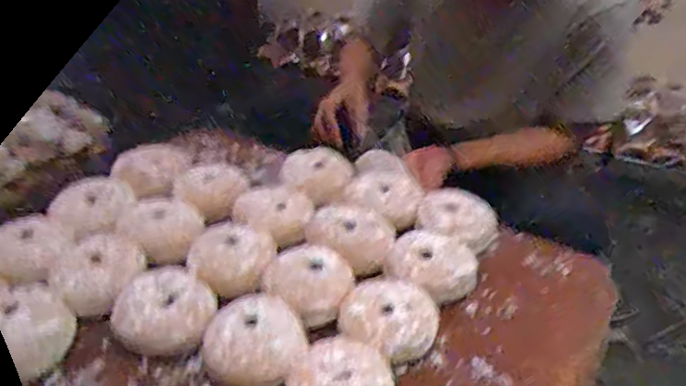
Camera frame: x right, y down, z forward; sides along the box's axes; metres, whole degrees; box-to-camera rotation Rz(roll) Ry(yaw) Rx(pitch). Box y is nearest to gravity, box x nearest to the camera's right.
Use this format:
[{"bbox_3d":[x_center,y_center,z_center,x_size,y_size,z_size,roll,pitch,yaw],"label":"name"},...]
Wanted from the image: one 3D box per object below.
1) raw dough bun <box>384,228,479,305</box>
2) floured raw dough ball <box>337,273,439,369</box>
[{"bbox_3d":[0.085,0.078,0.602,0.085,0.042,0.080,1,37,-1],"label":"raw dough bun"},{"bbox_3d":[0.041,0.119,0.546,0.086,0.044,0.087,1,36,-1],"label":"floured raw dough ball"}]

